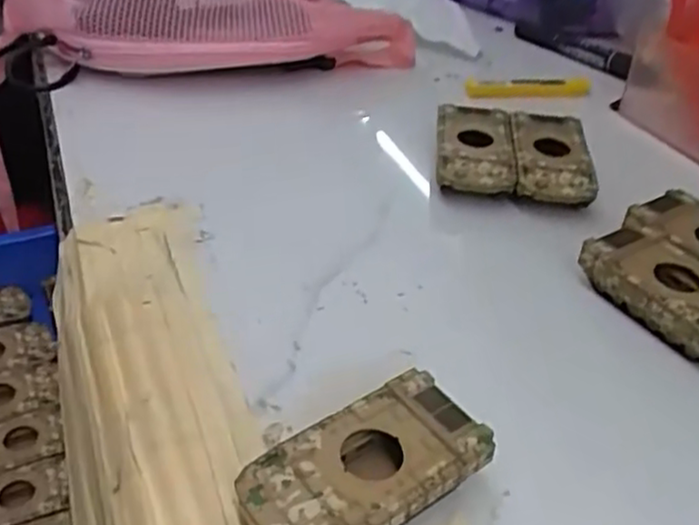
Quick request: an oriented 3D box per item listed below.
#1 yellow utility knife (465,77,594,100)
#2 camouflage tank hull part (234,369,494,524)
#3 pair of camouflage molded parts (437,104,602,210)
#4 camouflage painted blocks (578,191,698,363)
[{"bbox_3d":[0.151,-0.146,0.605,0.107,0.007,0.018,-4,39,-10],"label":"yellow utility knife"},{"bbox_3d":[0.006,0.085,0.288,0.096,0.025,0.051,-23,46,-30],"label":"camouflage tank hull part"},{"bbox_3d":[0.109,-0.071,0.489,0.100,0.027,0.085,7,38,3],"label":"pair of camouflage molded parts"},{"bbox_3d":[0.190,0.009,0.402,0.099,0.029,0.100,-22,46,-29],"label":"camouflage painted blocks"}]

